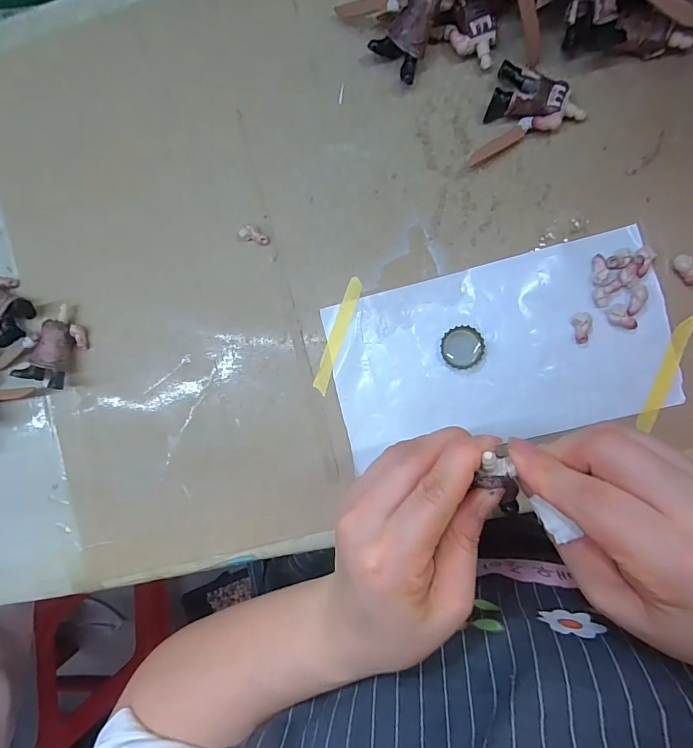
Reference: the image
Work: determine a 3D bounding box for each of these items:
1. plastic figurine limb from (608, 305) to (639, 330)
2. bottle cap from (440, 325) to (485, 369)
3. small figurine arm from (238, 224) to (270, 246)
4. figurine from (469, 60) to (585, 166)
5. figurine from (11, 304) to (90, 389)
[{"bbox_3d":[0.179,-0.036,0.274,0.020,0.008,0.012,43,94,3],"label":"plastic figurine limb"},{"bbox_3d":[0.078,-0.018,0.286,0.028,0.007,0.028,0,91,4],"label":"bottle cap"},{"bbox_3d":[-0.065,-0.098,0.298,0.021,0.006,0.010,21,93,-8],"label":"small figurine arm"},{"bbox_3d":[0.119,-0.162,0.273,0.058,0.018,0.058,18,92,4],"label":"figurine"},{"bbox_3d":[-0.211,-0.021,0.307,0.034,0.019,0.057,19,92,4],"label":"figurine"}]

